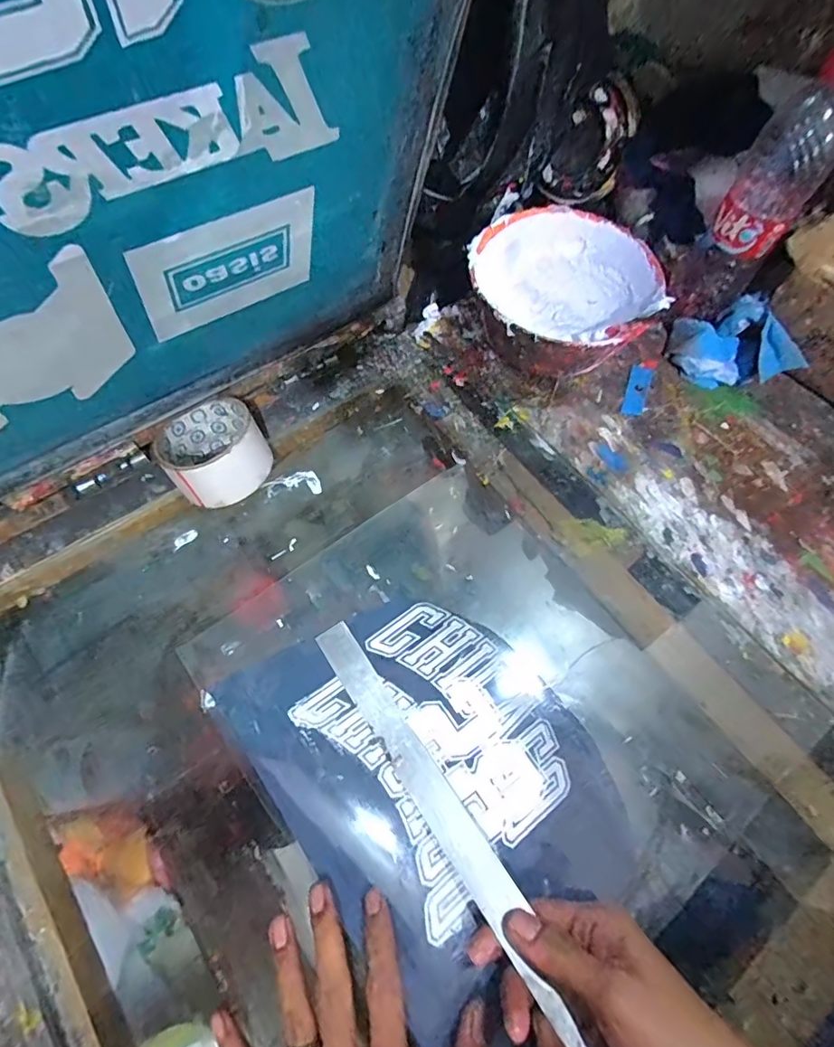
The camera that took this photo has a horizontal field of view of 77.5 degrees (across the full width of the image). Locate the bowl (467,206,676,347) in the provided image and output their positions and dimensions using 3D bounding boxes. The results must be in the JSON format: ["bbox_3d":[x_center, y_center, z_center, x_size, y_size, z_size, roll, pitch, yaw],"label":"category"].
[{"bbox_3d":[0.136,-0.214,0.501,0.166,0.091,0.149,23,65,9],"label":"bowl"}]

